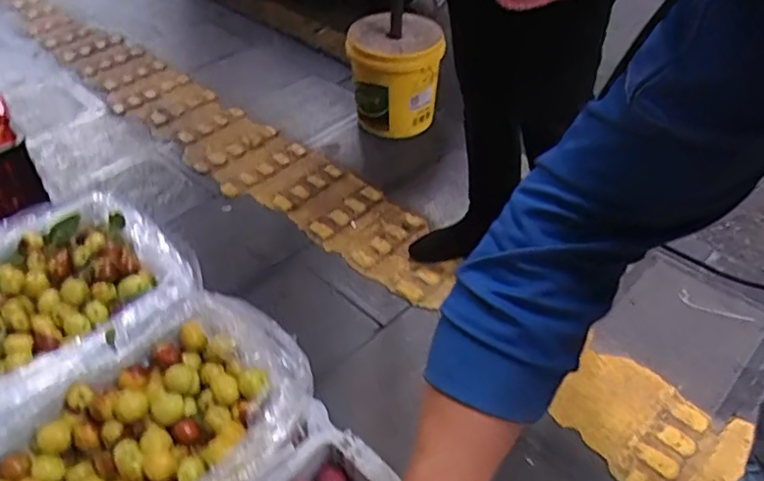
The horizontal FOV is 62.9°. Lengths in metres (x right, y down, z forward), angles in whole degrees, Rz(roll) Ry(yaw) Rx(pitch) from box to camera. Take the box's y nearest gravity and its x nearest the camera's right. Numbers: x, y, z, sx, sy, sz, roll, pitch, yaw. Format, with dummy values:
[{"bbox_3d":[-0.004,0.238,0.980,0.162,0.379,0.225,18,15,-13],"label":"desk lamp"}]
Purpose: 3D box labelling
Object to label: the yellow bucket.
[{"bbox_3d":[0.035,-0.454,1.750,0.235,0.292,0.235,-9,44,-5],"label":"yellow bucket"}]

